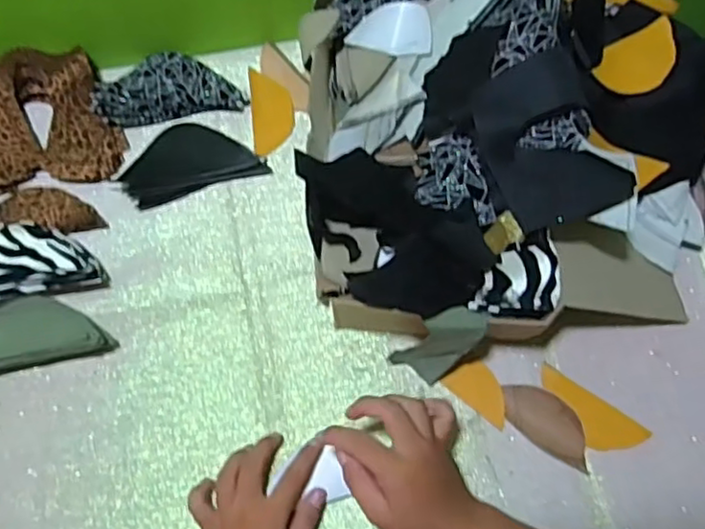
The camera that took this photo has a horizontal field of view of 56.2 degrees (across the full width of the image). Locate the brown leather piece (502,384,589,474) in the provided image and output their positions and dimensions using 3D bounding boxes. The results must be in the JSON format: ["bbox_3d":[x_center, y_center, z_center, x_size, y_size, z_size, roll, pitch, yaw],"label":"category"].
[{"bbox_3d":[0.176,0.140,0.589,0.092,0.015,0.040,35,73,10],"label":"brown leather piece"}]

